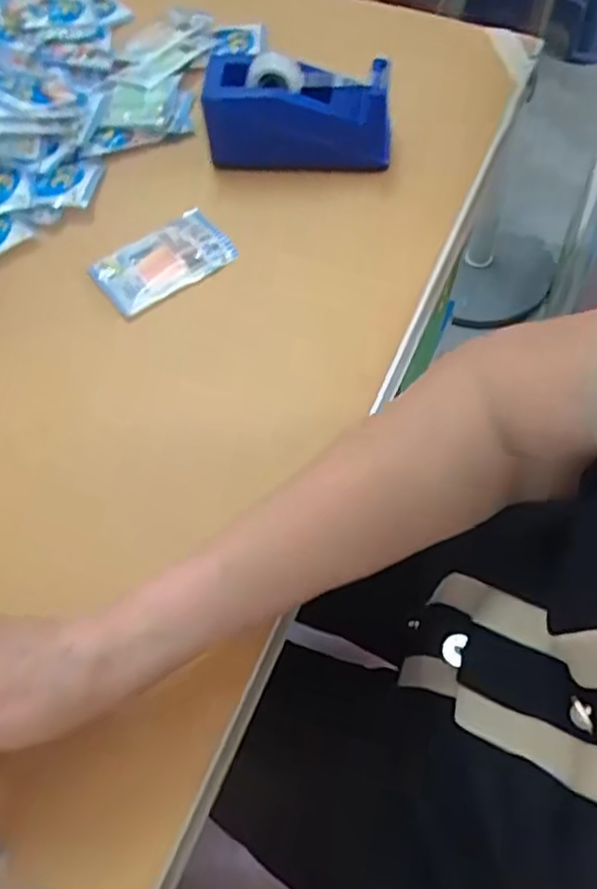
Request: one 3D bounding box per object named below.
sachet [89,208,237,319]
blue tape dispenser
[{"bbox_3d":[-0.107,-0.145,0.530,0.102,0.007,0.070,-35,66,-15],"label":"sachet"},{"bbox_3d":[0.000,-0.268,0.546,0.147,0.065,0.055,2,62,4],"label":"blue tape dispenser"}]

